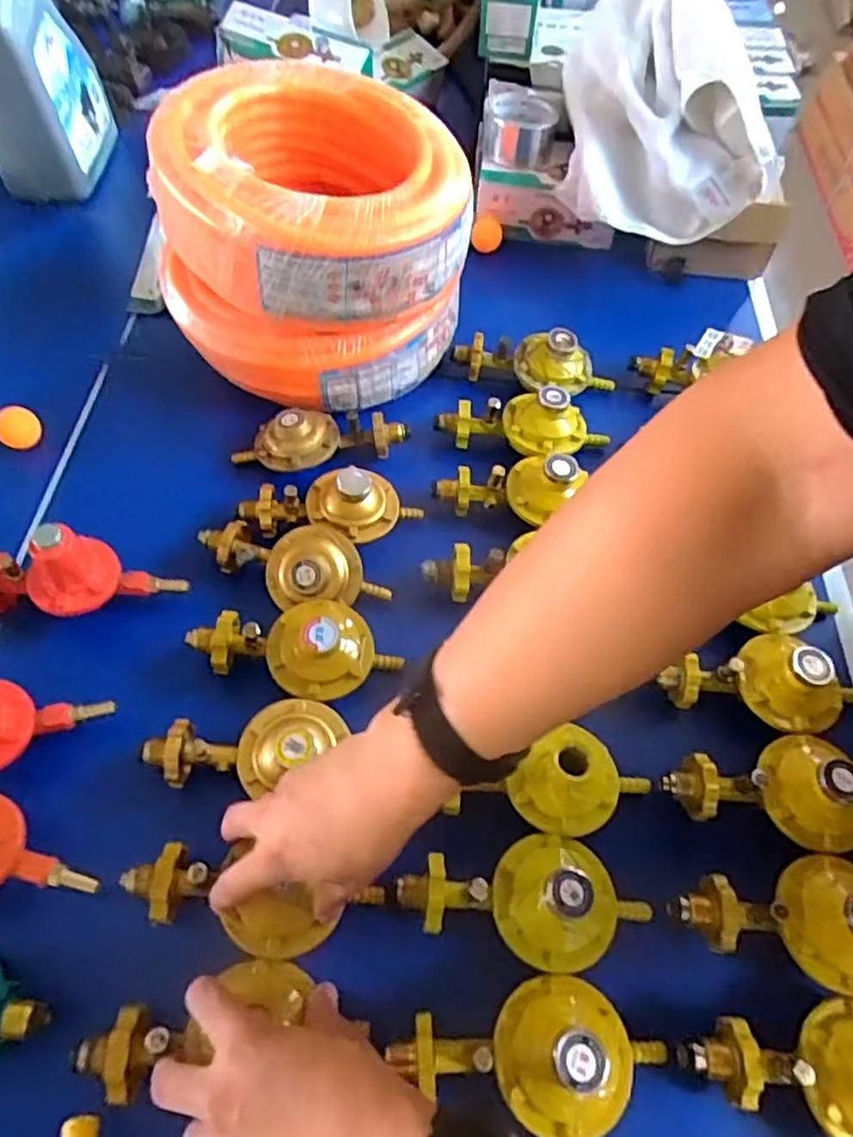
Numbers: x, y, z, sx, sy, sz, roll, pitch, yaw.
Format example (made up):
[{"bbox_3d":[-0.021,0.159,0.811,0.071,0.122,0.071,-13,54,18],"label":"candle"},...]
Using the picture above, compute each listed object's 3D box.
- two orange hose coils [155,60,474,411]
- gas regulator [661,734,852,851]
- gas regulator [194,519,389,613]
[{"bbox_3d":[-0.115,-0.314,0.677,0.269,0.214,0.247,-14,60,-10],"label":"two orange hose coils"},{"bbox_3d":[0.266,0.164,0.504,0.170,0.055,0.077,-5,59,-5],"label":"gas regulator"},{"bbox_3d":[-0.117,-0.009,0.598,0.165,0.041,0.068,23,61,12],"label":"gas regulator"}]

